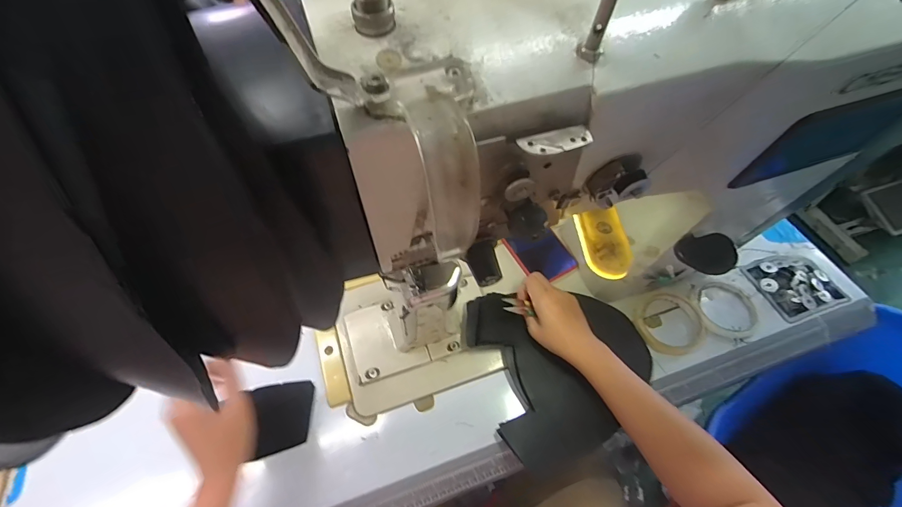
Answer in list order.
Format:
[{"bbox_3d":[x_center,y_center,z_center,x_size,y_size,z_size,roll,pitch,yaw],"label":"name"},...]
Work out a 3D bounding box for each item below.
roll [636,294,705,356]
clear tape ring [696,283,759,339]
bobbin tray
[{"bbox_3d":[0.308,0.100,0.570,0.091,0.014,0.090,0,56,-1],"label":"roll"},{"bbox_3d":[0.393,0.082,0.578,0.087,0.018,0.084,0,56,-1],"label":"clear tape ring"},{"bbox_3d":[0.516,0.044,0.605,0.106,0.019,0.102,-14,57,-10],"label":"bobbin tray"}]

